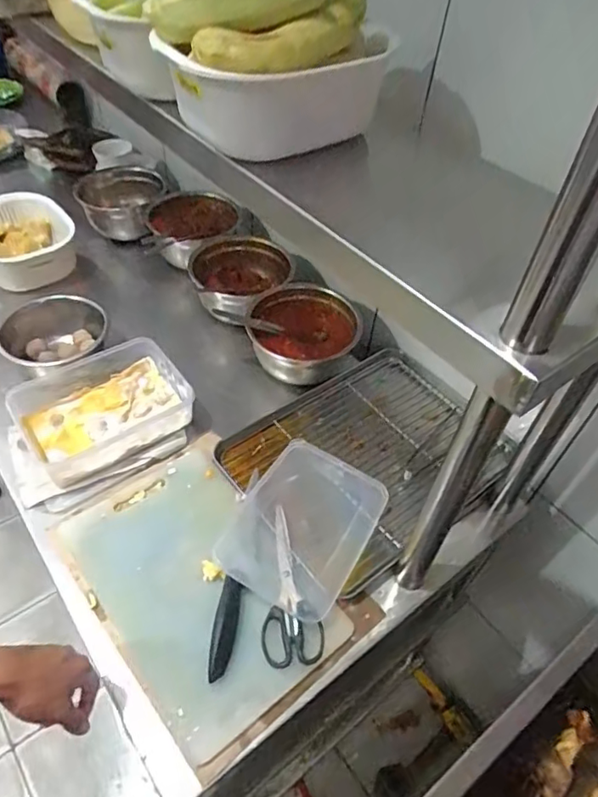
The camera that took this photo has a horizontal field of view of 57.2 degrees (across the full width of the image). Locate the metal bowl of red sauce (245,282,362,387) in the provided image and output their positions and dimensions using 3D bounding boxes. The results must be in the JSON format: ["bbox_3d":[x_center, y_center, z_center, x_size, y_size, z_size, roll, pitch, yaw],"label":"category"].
[{"bbox_3d":[0.005,-0.106,0.949,0.179,0.109,0.166,3,47,-3],"label":"metal bowl of red sauce"}]

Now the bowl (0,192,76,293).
[{"bbox_3d":[-0.565,-0.319,1.116,0.203,0.092,0.245,-18,52,-22],"label":"bowl"}]

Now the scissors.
[{"bbox_3d":[-0.019,0.231,0.693,0.070,0.017,0.195,-4,48,-10],"label":"scissors"}]

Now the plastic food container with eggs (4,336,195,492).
[{"bbox_3d":[-0.299,0.013,0.848,0.234,0.067,0.178,-25,54,-26],"label":"plastic food container with eggs"}]

